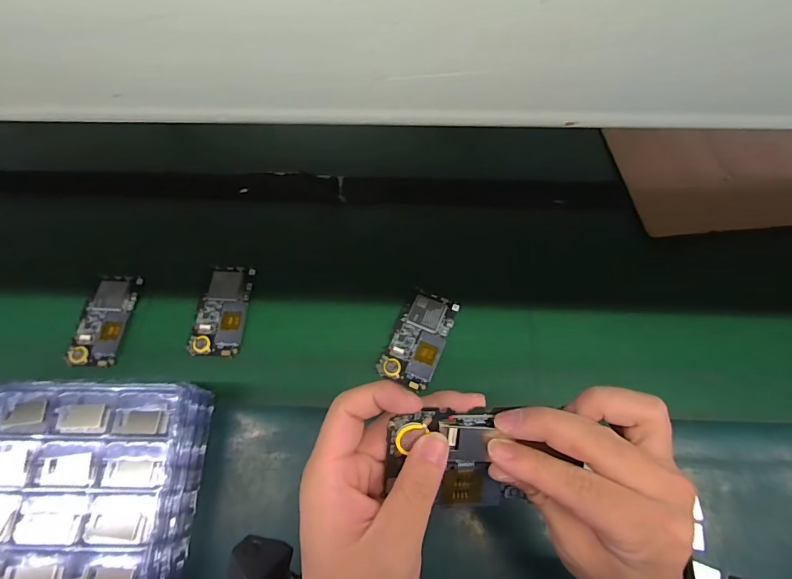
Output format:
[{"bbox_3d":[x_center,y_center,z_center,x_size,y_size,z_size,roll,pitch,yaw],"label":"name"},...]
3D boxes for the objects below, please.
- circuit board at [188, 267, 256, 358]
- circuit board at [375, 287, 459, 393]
[{"bbox_3d":[-0.224,0.023,0.540,0.062,0.014,0.122,2,63,3],"label":"circuit board"},{"bbox_3d":[0.030,0.058,0.520,0.062,0.008,0.122,21,66,12],"label":"circuit board"}]

